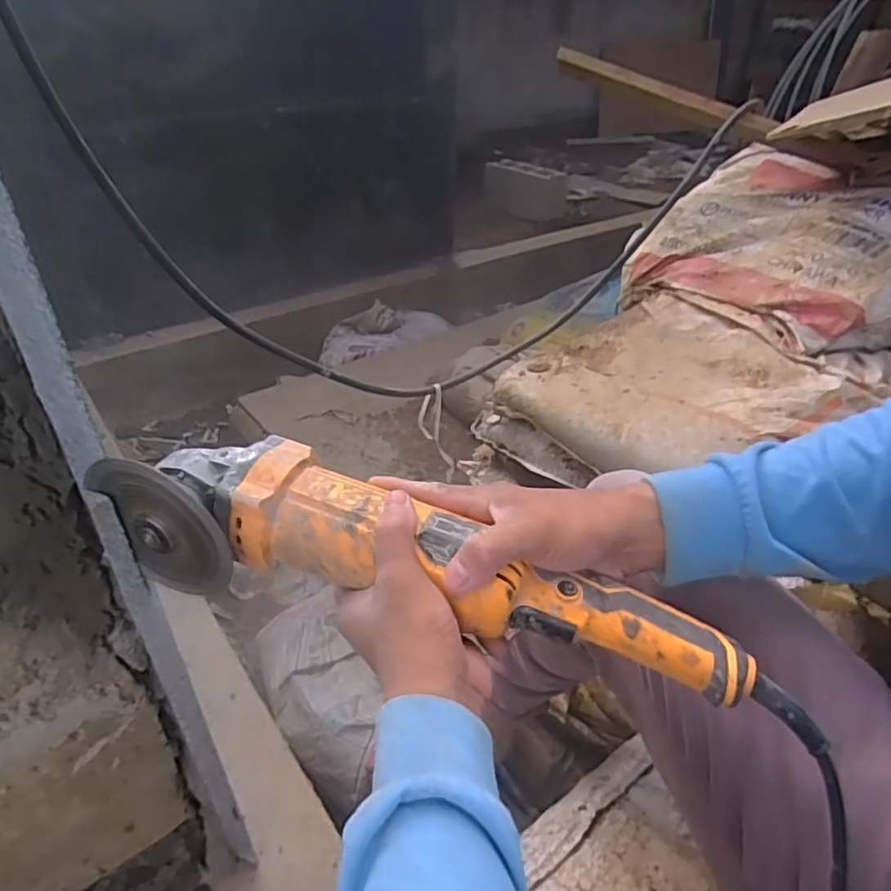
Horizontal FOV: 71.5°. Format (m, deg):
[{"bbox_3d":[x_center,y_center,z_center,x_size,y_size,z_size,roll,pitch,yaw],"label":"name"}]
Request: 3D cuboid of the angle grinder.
[{"bbox_3d":[-0.017,0.070,0.374,0.379,0.076,0.078,14,37,7],"label":"angle grinder"}]

